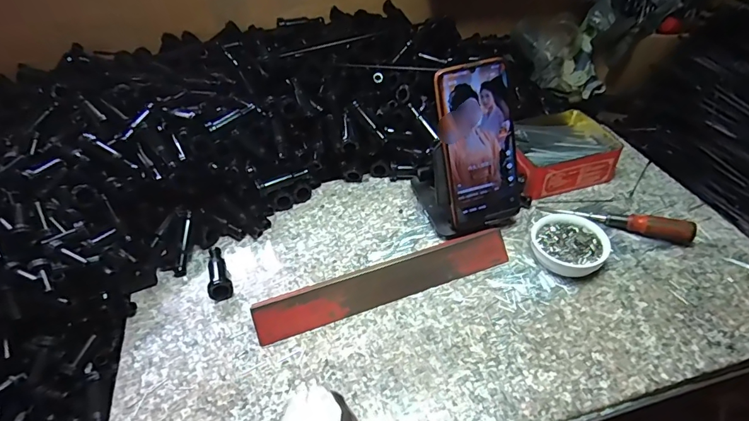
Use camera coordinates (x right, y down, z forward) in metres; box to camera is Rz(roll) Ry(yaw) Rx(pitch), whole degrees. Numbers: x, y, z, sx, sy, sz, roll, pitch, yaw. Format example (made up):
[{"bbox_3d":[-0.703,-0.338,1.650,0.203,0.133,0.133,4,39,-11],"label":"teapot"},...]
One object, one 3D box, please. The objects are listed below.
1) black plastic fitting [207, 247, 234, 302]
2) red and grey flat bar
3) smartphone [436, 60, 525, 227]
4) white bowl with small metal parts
[{"bbox_3d":[-0.162,0.063,0.452,0.021,0.019,0.068,-18,45,-14],"label":"black plastic fitting"},{"bbox_3d":[0.013,0.069,0.423,0.252,0.008,0.037,-16,84,-13],"label":"red and grey flat bar"},{"bbox_3d":[0.110,-0.066,0.447,0.080,0.165,0.006,-14,19,-9],"label":"smartphone"},{"bbox_3d":[0.195,0.036,0.443,0.070,0.029,0.068,-2,43,2],"label":"white bowl with small metal parts"}]

